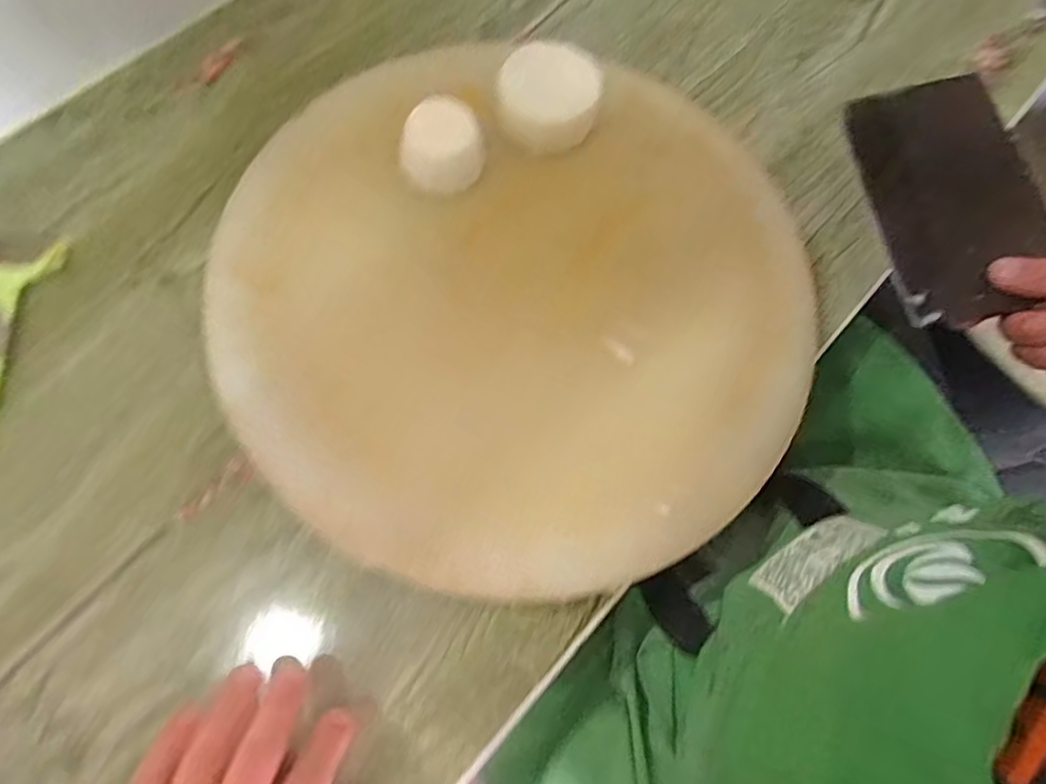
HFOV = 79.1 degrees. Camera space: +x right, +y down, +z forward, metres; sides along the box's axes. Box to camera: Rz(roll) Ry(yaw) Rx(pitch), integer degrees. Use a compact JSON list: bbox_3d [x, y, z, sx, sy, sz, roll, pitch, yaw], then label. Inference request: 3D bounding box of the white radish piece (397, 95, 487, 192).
[{"bbox_3d":[-0.057,-0.173,0.443,0.057,0.029,0.058,1,71,-4],"label":"white radish piece"}]

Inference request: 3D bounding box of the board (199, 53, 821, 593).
[{"bbox_3d":[0.005,-0.061,0.430,0.392,0.026,0.356,-4,75,-9],"label":"board"}]

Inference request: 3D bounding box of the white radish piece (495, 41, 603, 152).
[{"bbox_3d":[0.018,-0.213,0.456,0.072,0.034,0.062,12,71,0],"label":"white radish piece"}]

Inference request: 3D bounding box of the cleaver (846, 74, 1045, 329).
[{"bbox_3d":[0.277,-0.078,0.377,0.095,0.038,0.269,-8,64,-5],"label":"cleaver"}]

